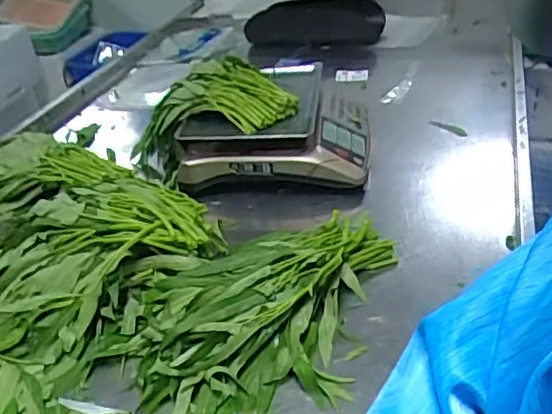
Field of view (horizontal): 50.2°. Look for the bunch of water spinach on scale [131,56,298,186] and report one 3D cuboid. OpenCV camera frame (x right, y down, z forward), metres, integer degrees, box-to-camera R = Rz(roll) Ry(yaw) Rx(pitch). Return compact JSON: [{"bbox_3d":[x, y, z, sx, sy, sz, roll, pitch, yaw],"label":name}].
[{"bbox_3d":[-0.158,-0.172,1.168,0.347,0.164,0.156,-26,28,20],"label":"bunch of water spinach on scale"}]

